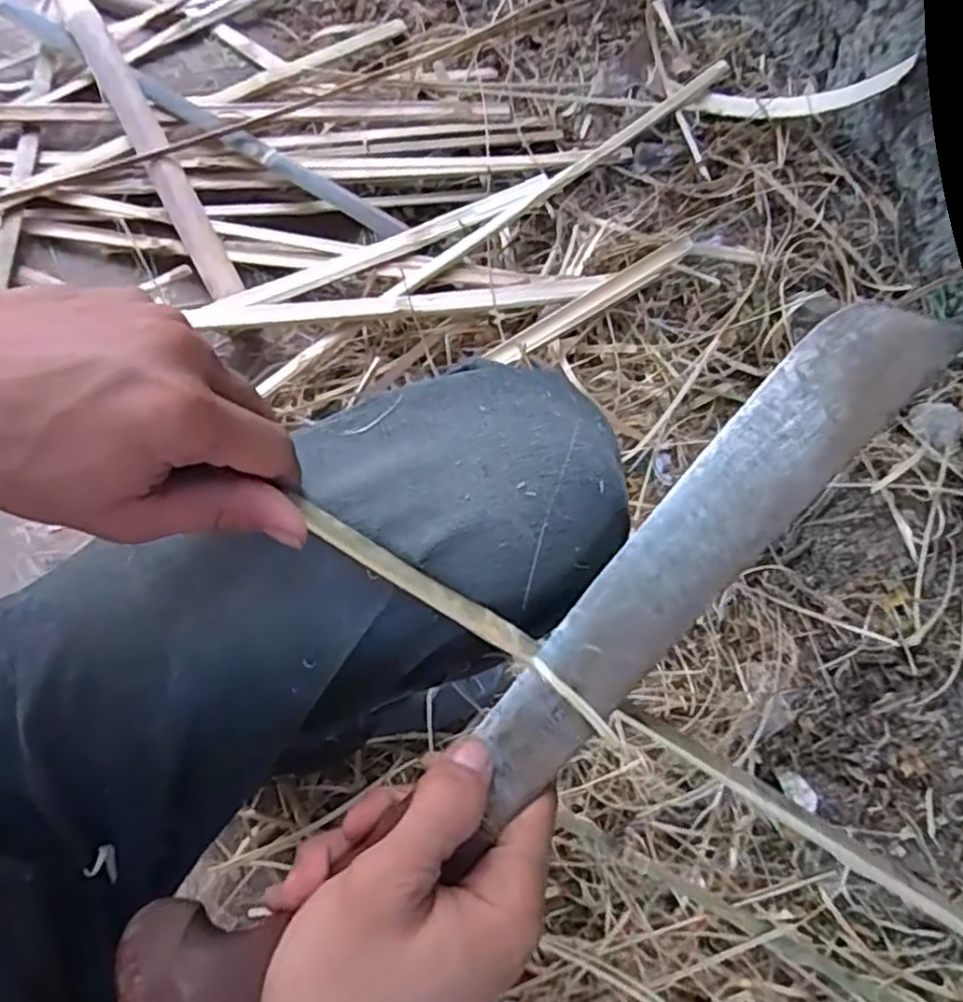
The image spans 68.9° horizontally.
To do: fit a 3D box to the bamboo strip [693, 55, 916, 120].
[{"bbox_3d":[0.381,-0.488,0.842,0.246,0.051,0.040,15,68,37],"label":"bamboo strip"}]

